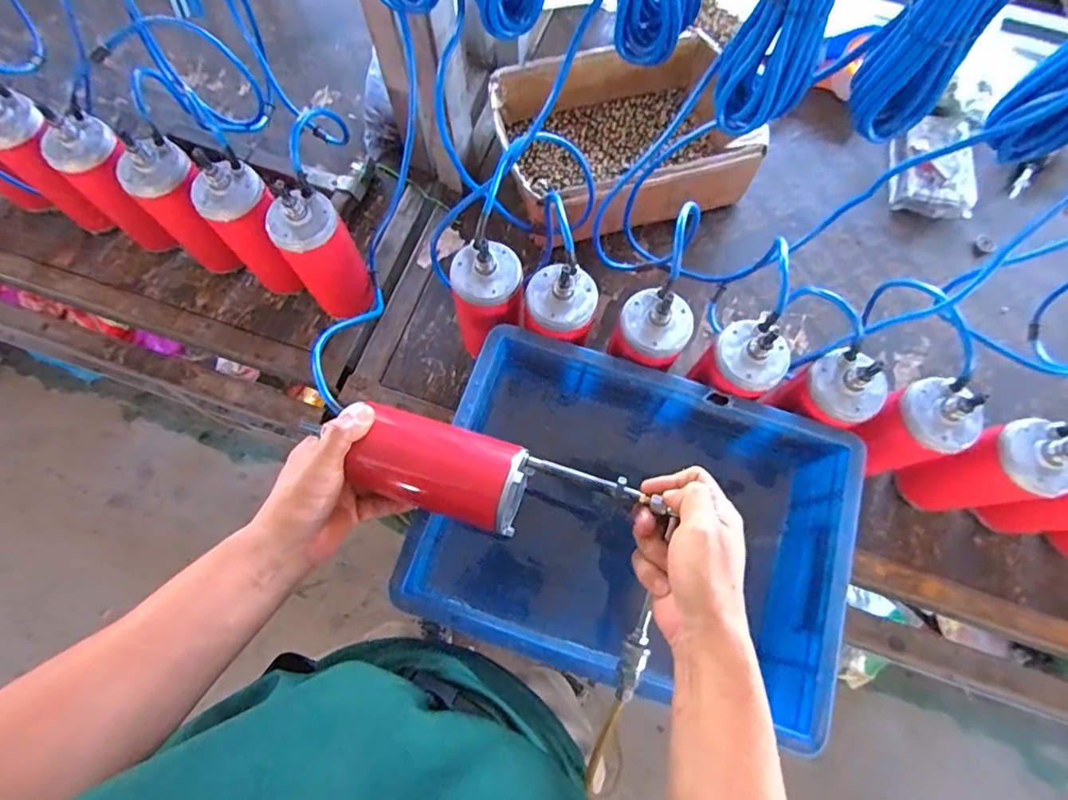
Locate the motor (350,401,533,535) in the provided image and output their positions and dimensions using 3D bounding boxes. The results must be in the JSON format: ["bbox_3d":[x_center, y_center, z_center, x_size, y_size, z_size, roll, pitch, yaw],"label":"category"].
[{"bbox_3d":[-0.080,0.060,0.464,0.147,0.062,0.069,18,73,5],"label":"motor"}]

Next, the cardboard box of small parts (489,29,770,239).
[{"bbox_3d":[0.124,-0.372,0.774,0.332,0.097,0.264,-18,73,-6],"label":"cardboard box of small parts"}]

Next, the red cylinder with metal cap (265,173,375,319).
[{"bbox_3d":[-0.250,-0.166,0.649,0.080,0.192,0.065,-35,76,-11],"label":"red cylinder with metal cap"}]

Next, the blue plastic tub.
[{"bbox_3d":[0.101,0.136,0.594,0.394,0.184,0.297,18,73,5],"label":"blue plastic tub"}]

